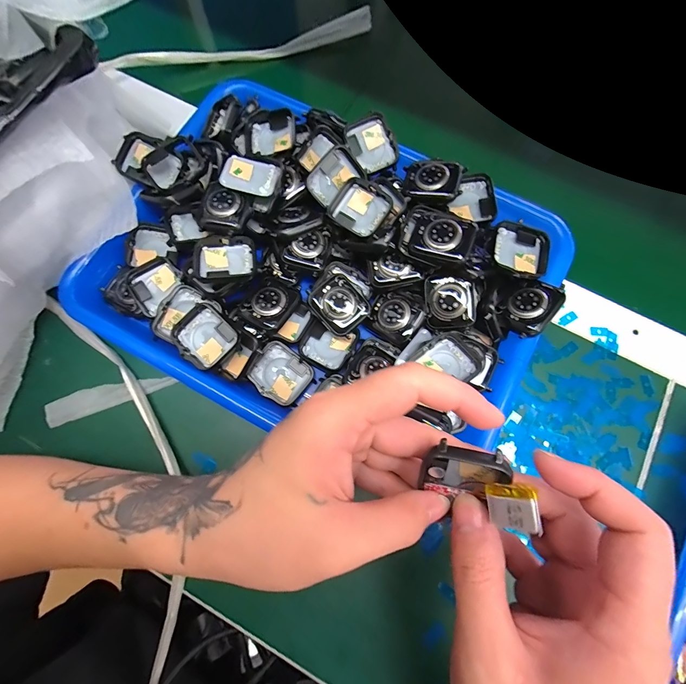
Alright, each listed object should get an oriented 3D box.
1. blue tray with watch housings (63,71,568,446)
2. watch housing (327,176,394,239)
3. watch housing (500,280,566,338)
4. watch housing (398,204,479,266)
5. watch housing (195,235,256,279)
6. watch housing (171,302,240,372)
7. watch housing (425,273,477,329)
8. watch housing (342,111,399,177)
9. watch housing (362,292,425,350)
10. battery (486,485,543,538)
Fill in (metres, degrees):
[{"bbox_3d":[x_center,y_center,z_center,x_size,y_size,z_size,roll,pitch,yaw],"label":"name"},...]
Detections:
[{"bbox_3d":[-0.020,-0.057,0.254,0.335,0.058,0.241,27,77,6],"label":"blue tray with watch housings"},{"bbox_3d":[0.015,-0.100,0.247,0.042,0.010,0.037,39,100,18],"label":"watch housing"},{"bbox_3d":[0.137,-0.025,0.239,0.031,0.015,0.042,36,91,29],"label":"watch housing"},{"bbox_3d":[0.067,-0.075,0.235,0.050,0.014,0.038,25,85,23],"label":"watch housing"},{"bbox_3d":[-0.086,-0.062,0.242,0.040,0.009,0.034,-7,76,-2],"label":"watch housing"},{"bbox_3d":[-0.099,-0.002,0.239,0.042,0.013,0.037,42,79,10],"label":"watch housing"},{"bbox_3d":[0.080,-0.031,0.241,0.035,0.010,0.036,5,76,1],"label":"watch housing"},{"bbox_3d":[0.023,-0.159,0.266,0.033,0.010,0.043,-35,102,1],"label":"watch housing"},{"bbox_3d":[0.038,-0.017,0.247,0.040,0.010,0.034,32,98,23],"label":"watch housing"},{"bbox_3d":[0.071,0.070,0.137,0.019,0.004,0.021,-11,97,31],"label":"battery"}]

